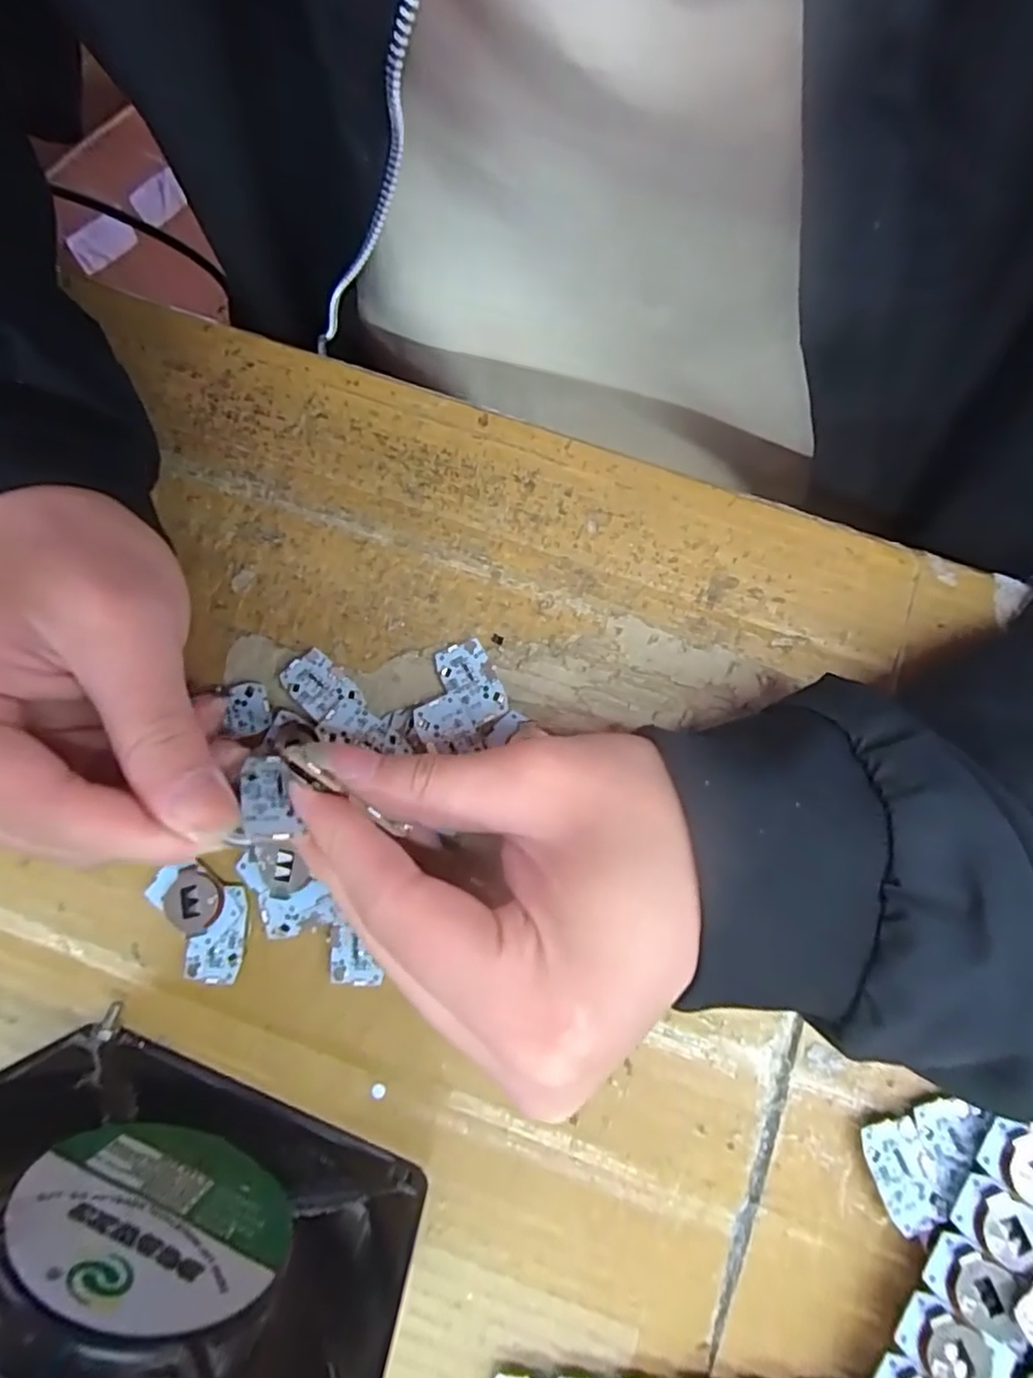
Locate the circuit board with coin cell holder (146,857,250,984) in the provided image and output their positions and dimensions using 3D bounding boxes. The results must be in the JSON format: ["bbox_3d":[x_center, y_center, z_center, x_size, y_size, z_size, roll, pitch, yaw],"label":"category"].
[{"bbox_3d":[-0.101,0.075,0.208,0.026,0.010,0.040,-29,80,-3],"label":"circuit board with coin cell holder"}]

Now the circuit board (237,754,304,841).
[{"bbox_3d":[-0.065,0.027,0.165,0.011,0.004,0.029,2,35,-25],"label":"circuit board"}]

